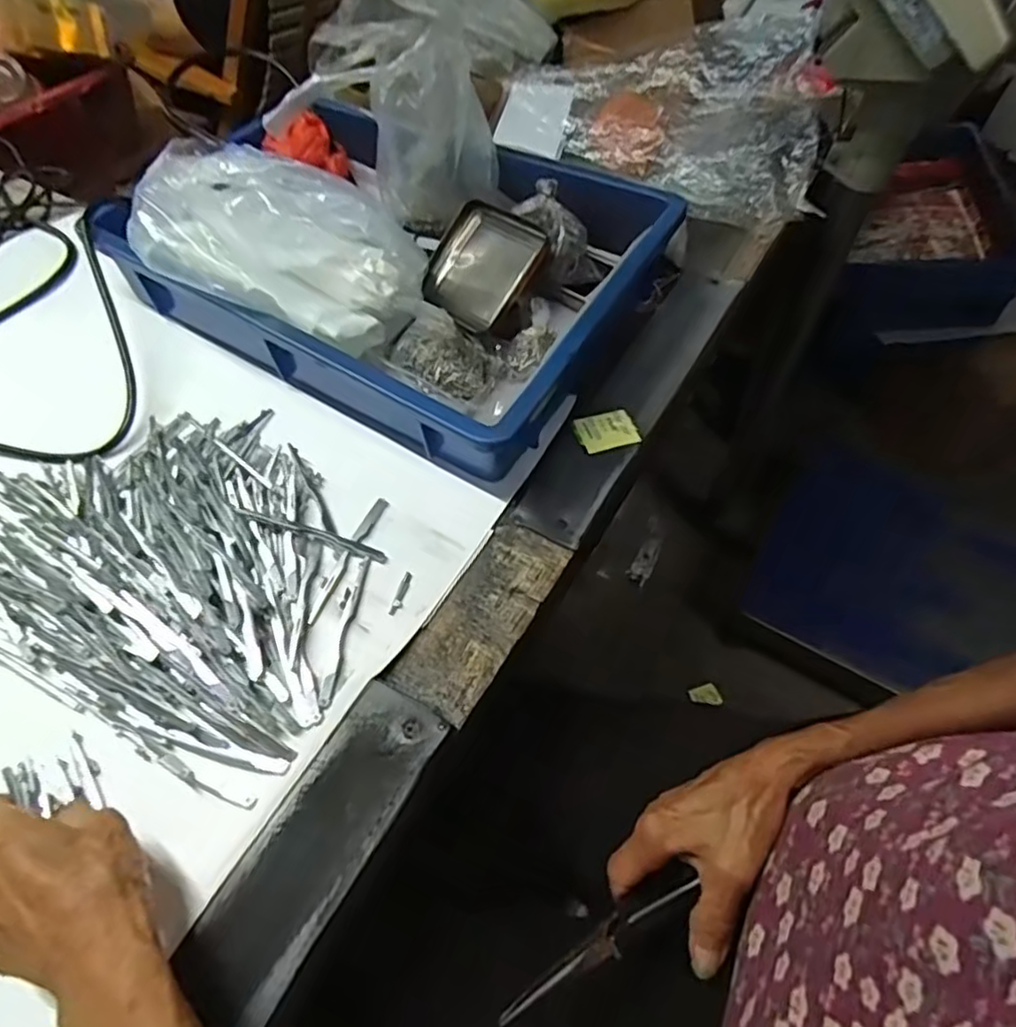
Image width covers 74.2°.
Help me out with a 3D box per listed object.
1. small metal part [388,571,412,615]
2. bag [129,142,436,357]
[{"bbox_3d":[-0.069,0.050,0.430,0.006,0.004,0.032,12,55,9],"label":"small metal part"},{"bbox_3d":[-0.165,-0.194,0.506,0.204,0.101,0.109,9,55,7],"label":"bag"}]

